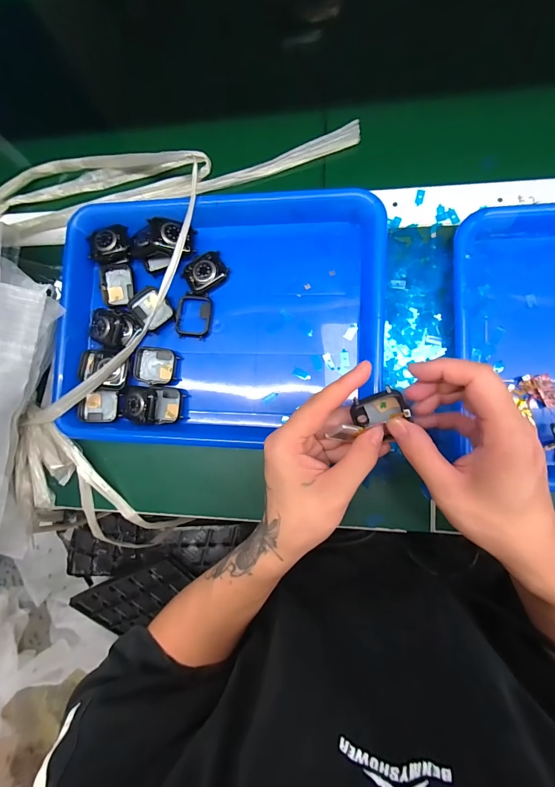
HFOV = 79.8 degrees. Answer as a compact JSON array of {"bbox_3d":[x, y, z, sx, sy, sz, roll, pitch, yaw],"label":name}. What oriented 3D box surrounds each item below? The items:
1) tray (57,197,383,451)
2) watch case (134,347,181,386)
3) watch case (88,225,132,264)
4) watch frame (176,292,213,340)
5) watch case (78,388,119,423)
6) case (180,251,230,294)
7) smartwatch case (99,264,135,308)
[{"bbox_3d":[-0.063,-0.075,0.339,0.322,0.027,0.252,4,88,8],"label":"tray"},{"bbox_3d":[-0.127,-0.028,0.350,0.046,0.008,0.038,6,88,8],"label":"watch case"},{"bbox_3d":[-0.184,-0.162,0.361,0.046,0.016,0.038,-6,86,7],"label":"watch case"},{"bbox_3d":[-0.088,-0.082,0.348,0.037,0.008,0.047,6,88,8],"label":"watch frame"},{"bbox_3d":[-0.192,0.013,0.357,0.042,0.018,0.035,1,87,8],"label":"watch case"},{"bbox_3d":[-0.075,-0.127,0.348,0.044,0.008,0.035,-33,83,5],"label":"case"},{"bbox_3d":[-0.173,-0.119,0.364,0.036,0.014,0.044,-4,87,7],"label":"smartwatch case"}]

